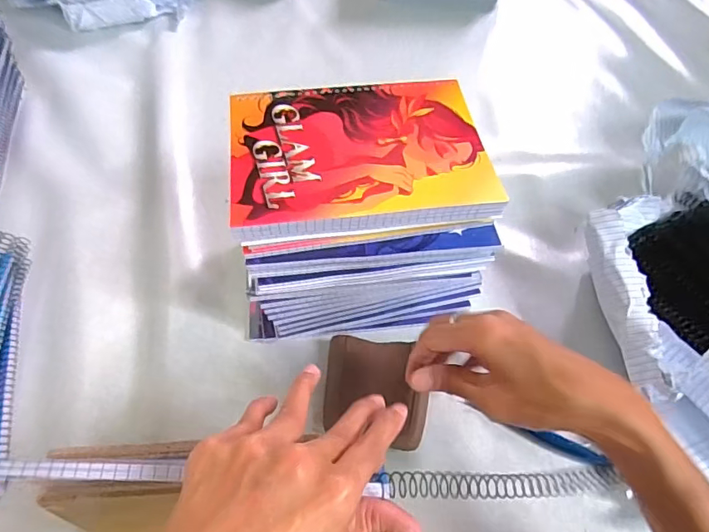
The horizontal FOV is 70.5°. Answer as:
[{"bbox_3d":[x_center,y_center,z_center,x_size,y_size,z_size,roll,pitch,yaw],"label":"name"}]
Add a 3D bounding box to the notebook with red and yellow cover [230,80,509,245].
[{"bbox_3d":[0.003,-0.089,0.394,0.193,0.016,0.144,-6,55,-5],"label":"notebook with red and yellow cover"}]

